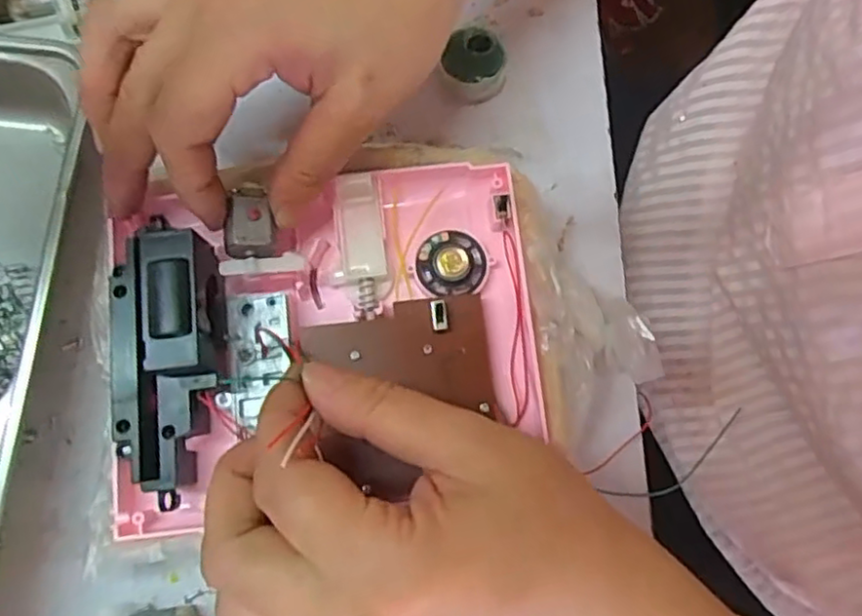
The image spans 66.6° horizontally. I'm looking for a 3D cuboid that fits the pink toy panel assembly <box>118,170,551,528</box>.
[{"bbox_3d":[-0.040,0.008,0.248,0.158,0.042,0.124,-8,79,-3],"label":"pink toy panel assembly"}]

